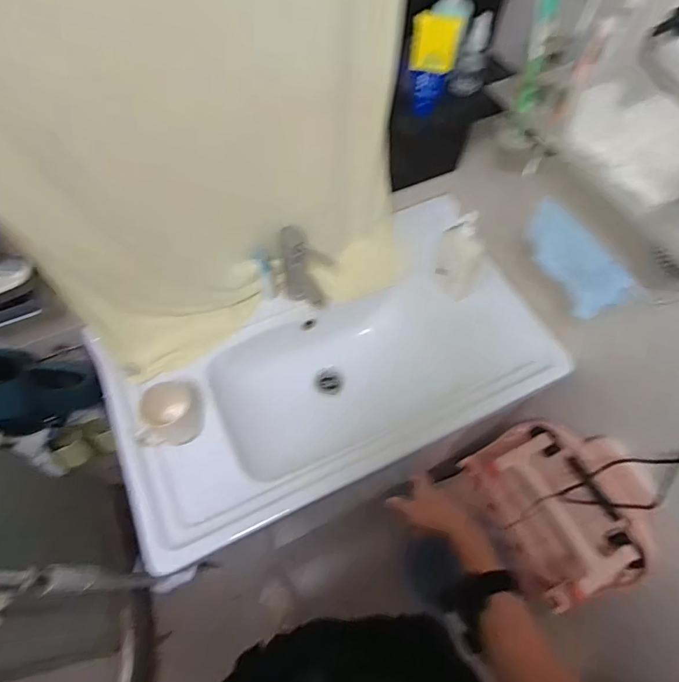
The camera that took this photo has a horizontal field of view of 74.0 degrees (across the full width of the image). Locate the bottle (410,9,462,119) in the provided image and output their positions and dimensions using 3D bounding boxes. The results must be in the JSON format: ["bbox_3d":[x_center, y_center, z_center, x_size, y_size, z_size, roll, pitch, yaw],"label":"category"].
[{"bbox_3d":[0.125,-0.379,0.621,0.059,0.120,0.036,10,46,3],"label":"bottle"}]

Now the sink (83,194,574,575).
[{"bbox_3d":[-0.023,0.057,0.908,0.822,0.265,0.454,-22,64,-12],"label":"sink"}]

